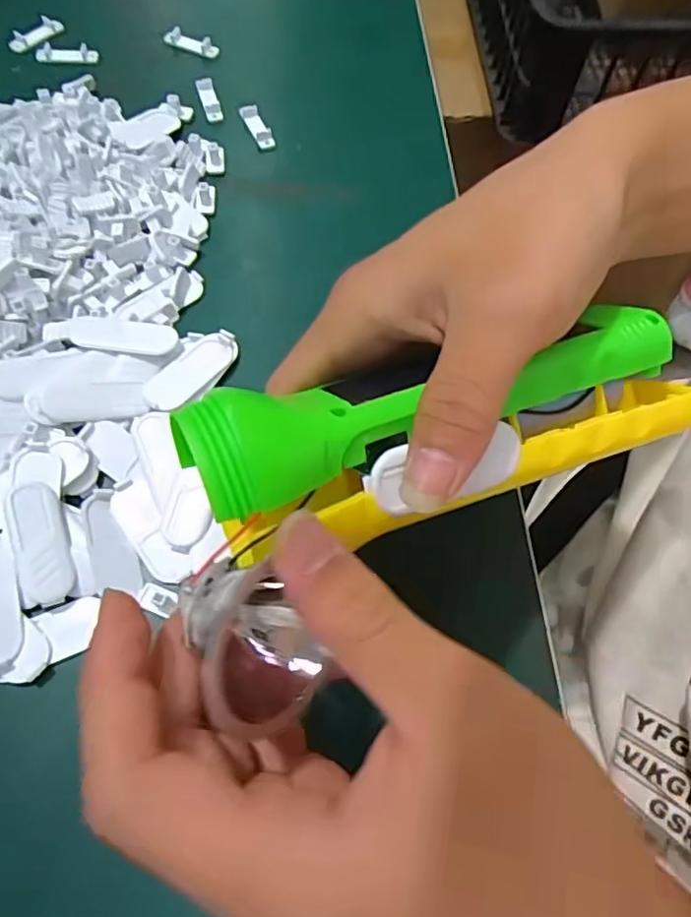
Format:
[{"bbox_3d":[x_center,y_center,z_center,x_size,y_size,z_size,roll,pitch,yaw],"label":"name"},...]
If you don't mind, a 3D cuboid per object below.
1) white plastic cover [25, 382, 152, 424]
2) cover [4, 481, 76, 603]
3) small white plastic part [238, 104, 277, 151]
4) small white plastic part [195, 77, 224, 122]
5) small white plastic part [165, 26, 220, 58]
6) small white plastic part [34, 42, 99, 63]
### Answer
[{"bbox_3d":[-0.113,-0.025,0.269,0.048,0.006,0.016,-7,64,-23],"label":"white plastic cover"},{"bbox_3d":[-0.121,0.033,0.244,0.020,0.007,0.047,-2,70,-38],"label":"cover"},{"bbox_3d":[-0.053,-0.198,0.368,0.011,0.005,0.034,-23,68,-12],"label":"small white plastic part"},{"bbox_3d":[-0.083,-0.219,0.375,0.010,0.006,0.031,-16,66,-9],"label":"small white plastic part"},{"bbox_3d":[-0.100,-0.270,0.399,0.038,0.006,0.010,22,66,8],"label":"small white plastic part"},{"bbox_3d":[-0.176,-0.256,0.389,0.039,0.009,0.009,-1,65,-3],"label":"small white plastic part"}]

